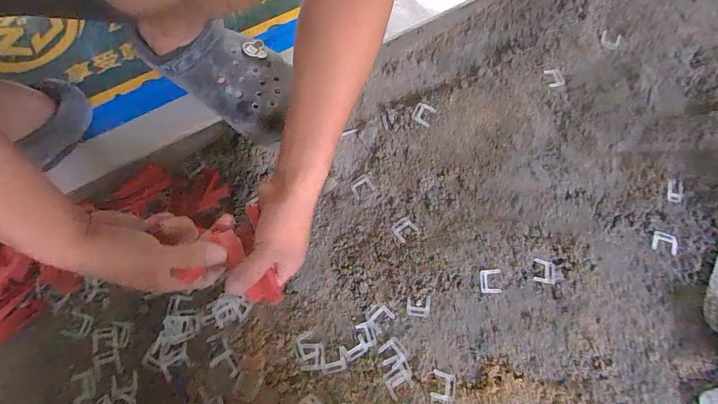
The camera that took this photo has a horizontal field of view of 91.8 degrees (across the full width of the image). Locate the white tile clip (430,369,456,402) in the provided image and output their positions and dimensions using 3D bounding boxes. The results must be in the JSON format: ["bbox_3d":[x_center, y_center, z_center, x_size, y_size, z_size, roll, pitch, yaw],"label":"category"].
[{"bbox_3d":[0.105,0.227,0.430,0.028,0.004,0.031,11,70,4],"label":"white tile clip"}]

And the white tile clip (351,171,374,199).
[{"bbox_3d":[0.006,-0.027,0.524,0.036,0.006,0.030,-23,71,-9],"label":"white tile clip"}]

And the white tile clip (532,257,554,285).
[{"bbox_3d":[0.257,0.096,0.483,0.028,0.004,0.032,9,70,3],"label":"white tile clip"}]

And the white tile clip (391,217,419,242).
[{"bbox_3d":[0.065,0.039,0.505,0.032,0.004,0.029,-37,74,-13],"label":"white tile clip"}]

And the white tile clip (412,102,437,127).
[{"bbox_3d":[0.101,-0.137,0.542,0.031,0.009,0.033,28,72,10],"label":"white tile clip"}]

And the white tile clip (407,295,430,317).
[{"bbox_3d":[0.080,0.141,0.471,0.030,0.005,0.027,4,69,2],"label":"white tile clip"}]

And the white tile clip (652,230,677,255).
[{"bbox_3d":[0.443,0.058,0.500,0.035,0.004,0.028,18,70,7],"label":"white tile clip"}]

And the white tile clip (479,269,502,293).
[{"bbox_3d":[0.181,0.108,0.477,0.029,0.007,0.031,-3,69,-1],"label":"white tile clip"}]

